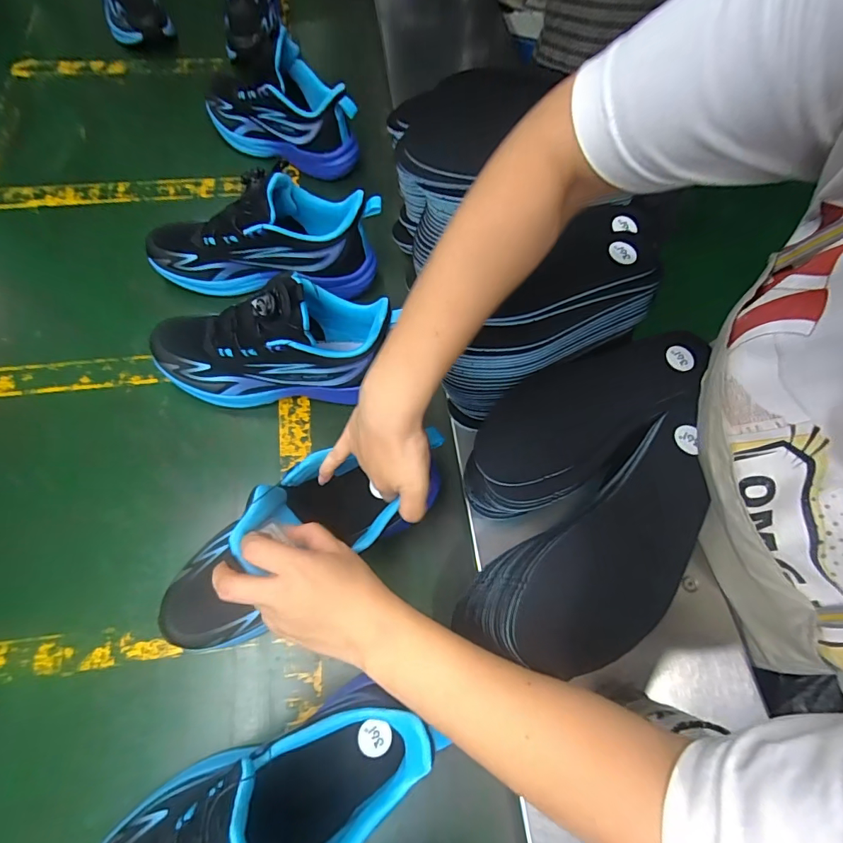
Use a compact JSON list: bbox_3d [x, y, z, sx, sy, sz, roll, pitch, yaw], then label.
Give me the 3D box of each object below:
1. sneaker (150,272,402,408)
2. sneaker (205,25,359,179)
[{"bbox_3d":[-0.159,-0.082,0.468,0.264,0.146,0.088,1,67,-3],"label":"sneaker"},{"bbox_3d":[-0.208,-0.445,0.627,0.250,0.130,0.082,28,66,6],"label":"sneaker"}]

